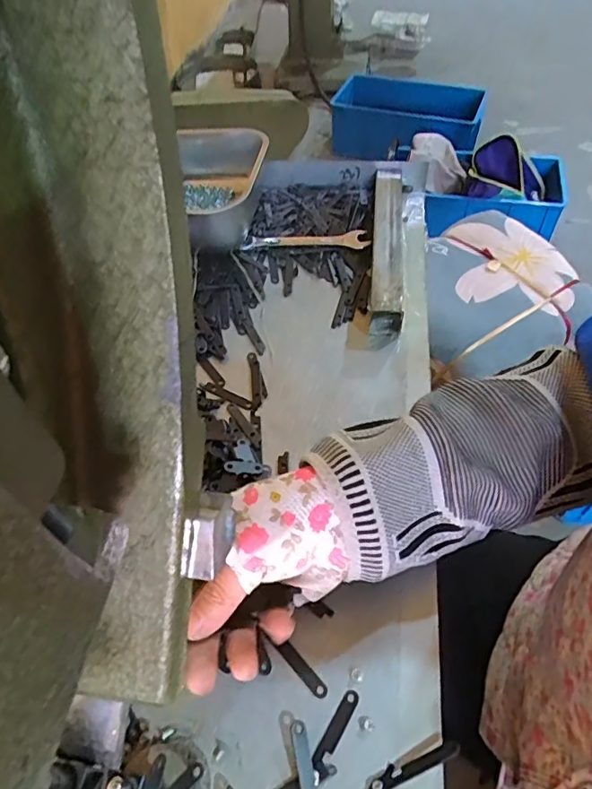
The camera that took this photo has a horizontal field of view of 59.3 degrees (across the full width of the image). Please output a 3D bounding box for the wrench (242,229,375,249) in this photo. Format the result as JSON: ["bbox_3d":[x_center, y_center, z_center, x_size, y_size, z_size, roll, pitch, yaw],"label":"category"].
[{"bbox_3d":[0.011,-0.169,0.567,0.134,0.012,0.024,4,53,5],"label":"wrench"}]

